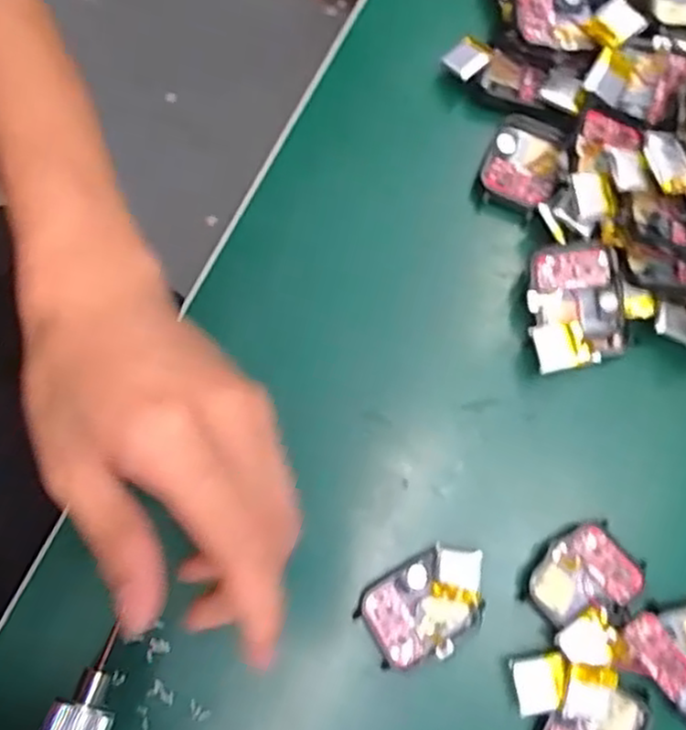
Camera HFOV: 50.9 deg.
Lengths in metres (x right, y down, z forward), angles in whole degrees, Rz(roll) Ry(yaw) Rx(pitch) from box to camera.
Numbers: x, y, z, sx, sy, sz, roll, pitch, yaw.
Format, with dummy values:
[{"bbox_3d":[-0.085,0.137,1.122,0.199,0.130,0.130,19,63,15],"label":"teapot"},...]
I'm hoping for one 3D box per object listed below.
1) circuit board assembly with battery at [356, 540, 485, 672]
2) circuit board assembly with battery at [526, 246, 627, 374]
[{"bbox_3d":[0.035,0.099,0.297,0.052,0.024,0.037,-32,80,-7],"label":"circuit board assembly with battery"},{"bbox_3d":[0.100,-0.026,0.312,0.039,0.012,0.052,-11,82,4],"label":"circuit board assembly with battery"}]

